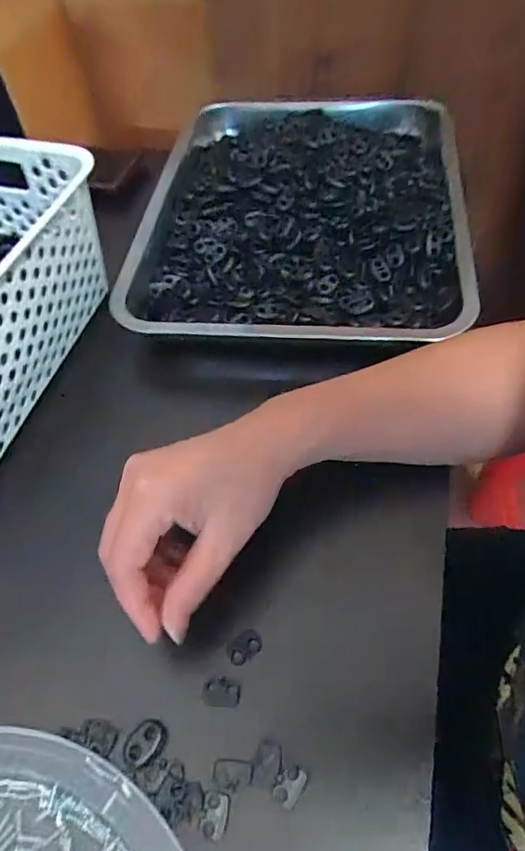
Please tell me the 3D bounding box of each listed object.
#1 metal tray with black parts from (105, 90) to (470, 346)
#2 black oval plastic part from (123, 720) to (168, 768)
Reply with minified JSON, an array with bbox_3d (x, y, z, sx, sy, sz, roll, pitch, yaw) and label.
[{"bbox_3d":[0.044,-0.226,0.510,0.282,0.056,0.443,3,49,5],"label":"metal tray with black parts"},{"bbox_3d":[-0.057,0.154,0.266,0.021,0.006,0.015,-38,60,-21],"label":"black oval plastic part"}]

